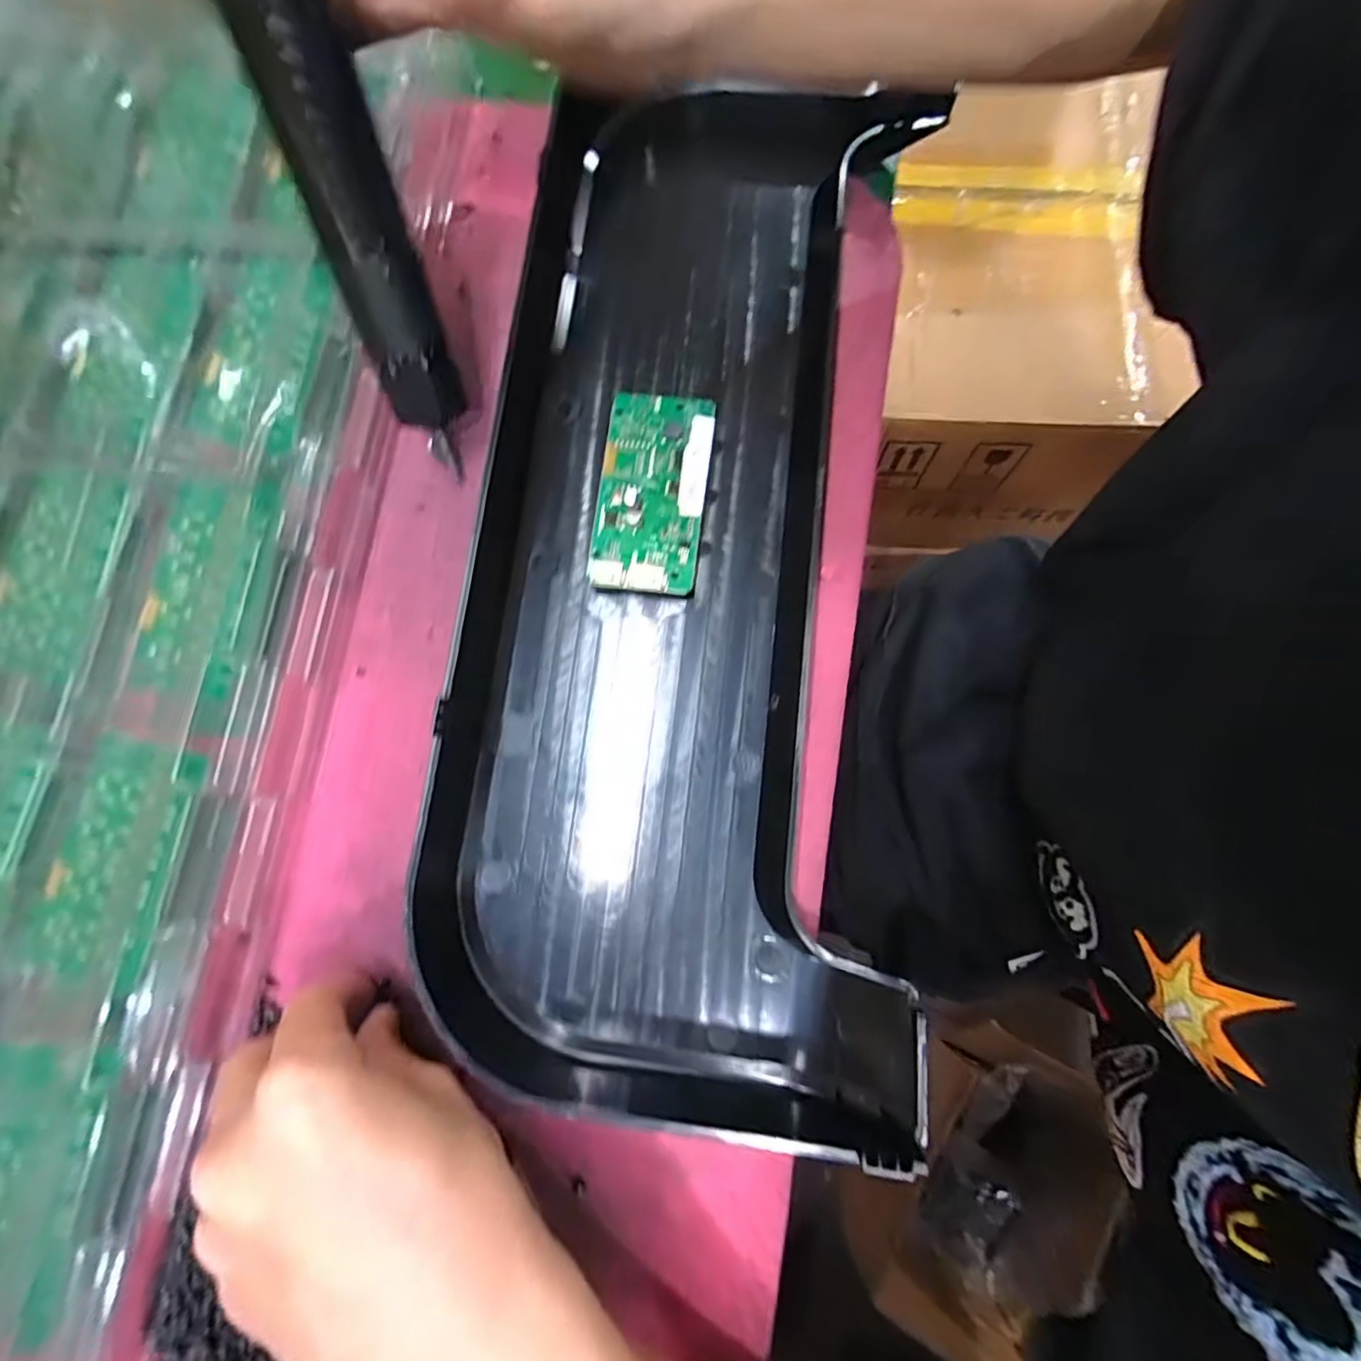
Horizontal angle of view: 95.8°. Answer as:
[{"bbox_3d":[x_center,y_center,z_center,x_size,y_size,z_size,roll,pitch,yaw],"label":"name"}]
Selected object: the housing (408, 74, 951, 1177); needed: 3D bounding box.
[{"bbox_3d":[-0.006,-0.074,0.278,0.193,0.069,0.477,3,79,0],"label":"housing"}]

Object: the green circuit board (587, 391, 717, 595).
[{"bbox_3d":[-0.013,-0.087,0.280,0.048,0.012,0.095,6,78,4],"label":"green circuit board"}]

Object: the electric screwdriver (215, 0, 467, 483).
[{"bbox_3d":[-0.122,-0.183,0.219,0.034,0.212,0.036,-13,42,-3],"label":"electric screwdriver"}]

